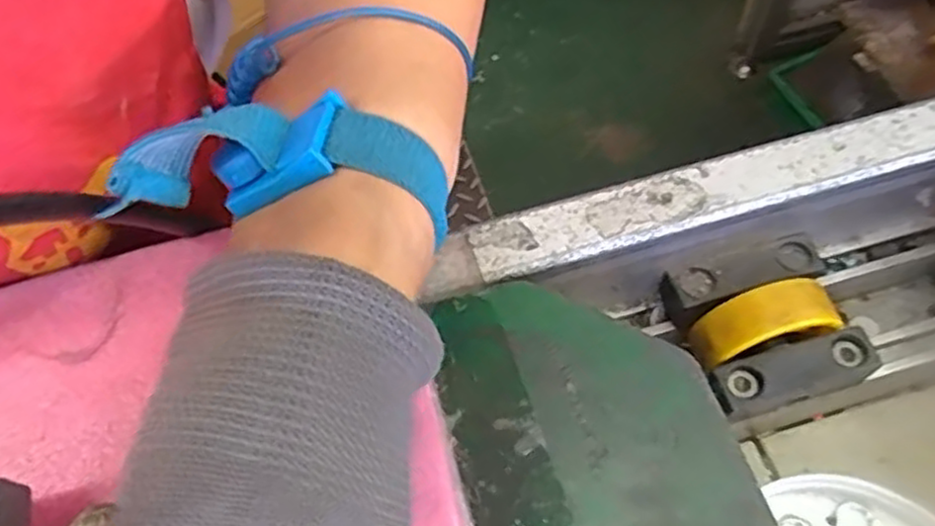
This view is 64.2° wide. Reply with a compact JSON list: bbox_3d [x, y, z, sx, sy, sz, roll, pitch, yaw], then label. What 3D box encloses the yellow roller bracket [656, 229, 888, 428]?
[{"bbox_3d":[0.099,0.019,0.245,0.053,0.026,0.052,-14,60,-4],"label":"yellow roller bracket"}]

